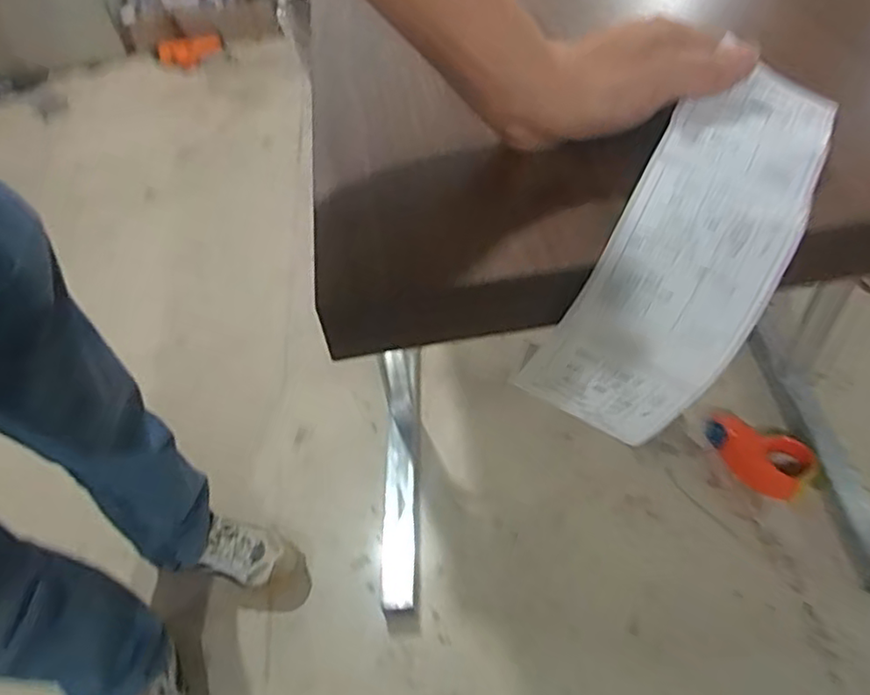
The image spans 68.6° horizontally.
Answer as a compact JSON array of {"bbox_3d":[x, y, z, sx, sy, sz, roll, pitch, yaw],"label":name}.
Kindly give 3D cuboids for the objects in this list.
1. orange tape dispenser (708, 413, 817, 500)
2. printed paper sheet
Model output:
[{"bbox_3d":[0.565,0.182,1.119,0.125,0.044,0.176,-35,54,-22],"label":"orange tape dispenser"},{"bbox_3d":[0.139,-0.057,0.337,0.086,0.073,0.221,32,88,26],"label":"printed paper sheet"}]

